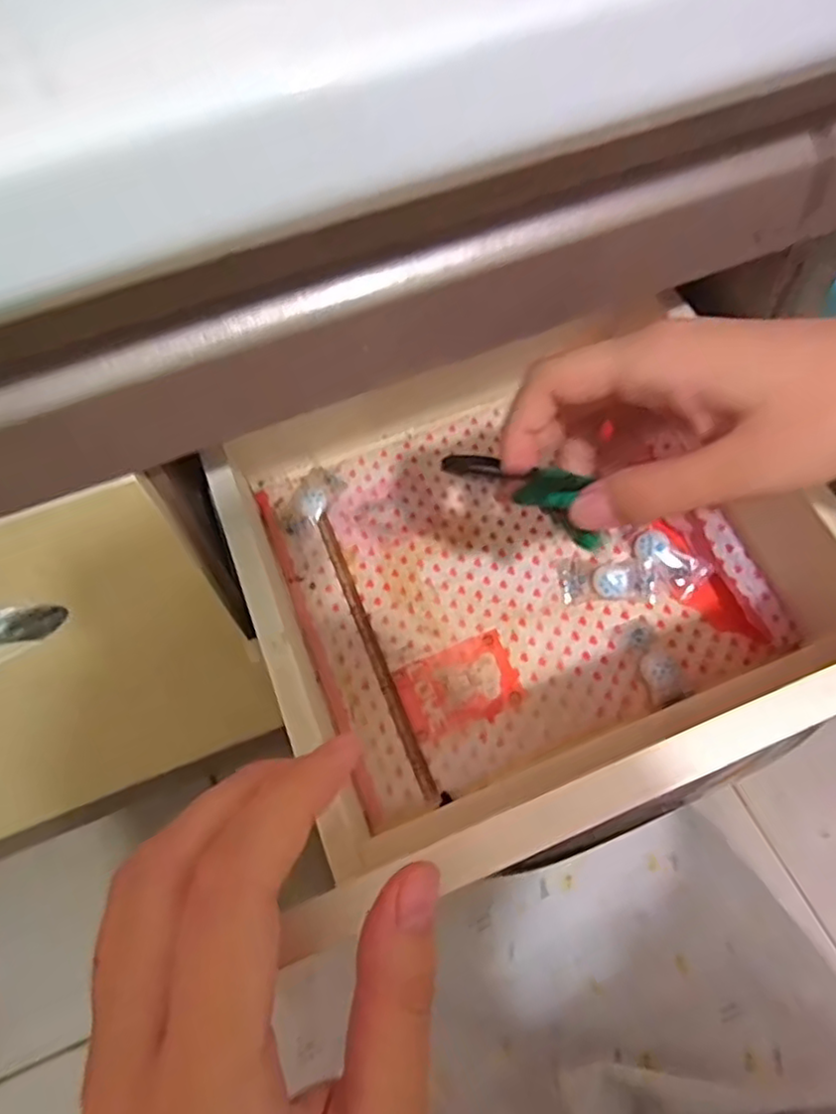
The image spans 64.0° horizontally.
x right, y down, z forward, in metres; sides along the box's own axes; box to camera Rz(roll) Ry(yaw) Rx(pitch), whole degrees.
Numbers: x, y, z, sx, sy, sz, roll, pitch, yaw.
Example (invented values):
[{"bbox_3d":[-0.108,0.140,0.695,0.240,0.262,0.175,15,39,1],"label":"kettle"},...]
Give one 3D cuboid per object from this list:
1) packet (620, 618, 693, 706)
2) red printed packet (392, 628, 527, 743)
[{"bbox_3d":[0.124,0.052,0.348,0.020,0.006,0.047,-17,60,-6],"label":"packet"},{"bbox_3d":[0.022,0.067,0.351,0.060,0.006,0.040,-21,60,-8],"label":"red printed packet"}]

